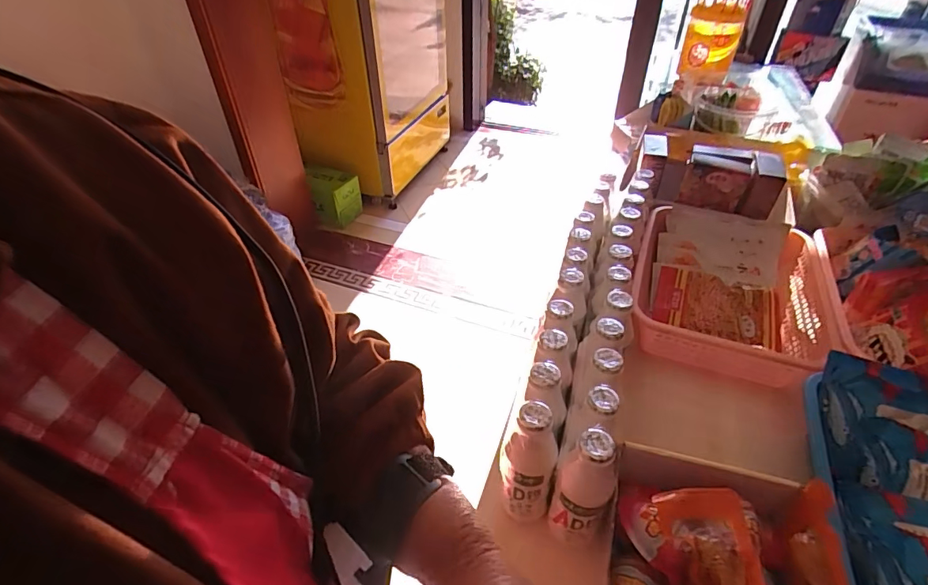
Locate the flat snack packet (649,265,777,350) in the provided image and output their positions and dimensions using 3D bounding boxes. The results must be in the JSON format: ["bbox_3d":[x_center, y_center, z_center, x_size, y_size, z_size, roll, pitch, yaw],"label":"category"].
[{"bbox_3d":[0.381,0.019,0.712,0.165,0.017,0.111,12,59,19],"label":"flat snack packet"}]

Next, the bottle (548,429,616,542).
[{"bbox_3d":[0.111,0.186,0.435,0.044,0.137,0.042,-1,40,1],"label":"bottle"}]

